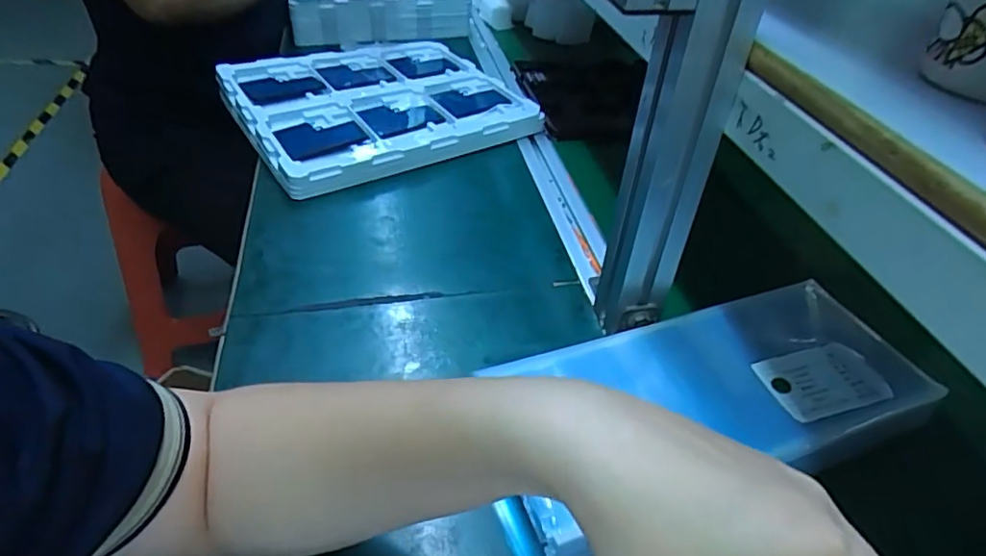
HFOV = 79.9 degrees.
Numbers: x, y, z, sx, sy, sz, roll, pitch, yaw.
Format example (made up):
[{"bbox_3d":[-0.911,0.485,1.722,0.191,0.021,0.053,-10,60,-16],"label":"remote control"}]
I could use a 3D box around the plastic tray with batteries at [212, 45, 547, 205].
[{"bbox_3d":[-0.147,-0.219,0.743,0.323,0.049,0.288,-23,46,-27],"label":"plastic tray with batteries"}]

